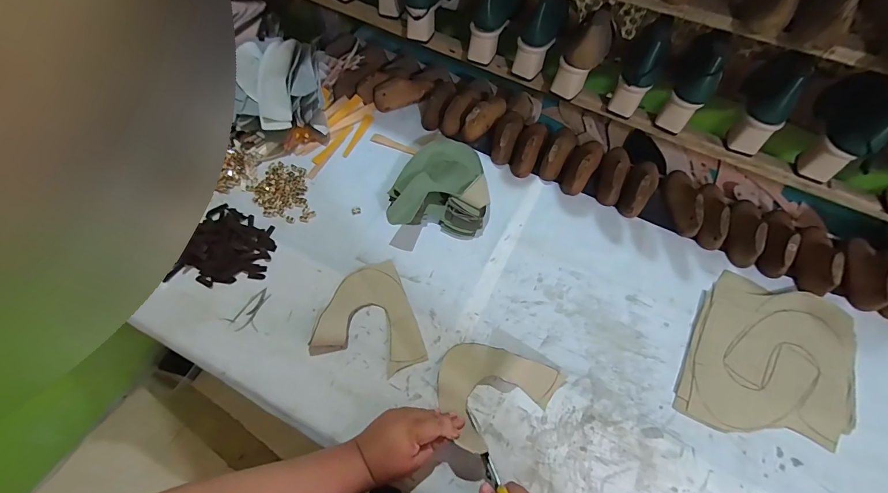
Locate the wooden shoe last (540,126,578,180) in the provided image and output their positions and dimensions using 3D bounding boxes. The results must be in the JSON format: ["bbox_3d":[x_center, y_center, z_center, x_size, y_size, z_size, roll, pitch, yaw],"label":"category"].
[{"bbox_3d":[0.224,-0.190,0.735,0.046,0.057,0.131,27,65,15],"label":"wooden shoe last"}]

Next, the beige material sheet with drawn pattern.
[{"bbox_3d":[0.490,0.170,0.569,0.217,0.014,0.264,27,65,14],"label":"beige material sheet with drawn pattern"}]

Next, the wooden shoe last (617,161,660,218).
[{"bbox_3d":[0.361,-0.113,0.694,0.054,0.054,0.130,27,65,15],"label":"wooden shoe last"}]

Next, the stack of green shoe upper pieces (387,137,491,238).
[{"bbox_3d":[-0.008,-0.117,0.695,0.175,0.066,0.195,0,62,1],"label":"stack of green shoe upper pieces"}]

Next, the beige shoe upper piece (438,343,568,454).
[{"bbox_3d":[0.071,0.218,0.538,0.169,0.028,0.138,17,63,10],"label":"beige shoe upper piece"}]

